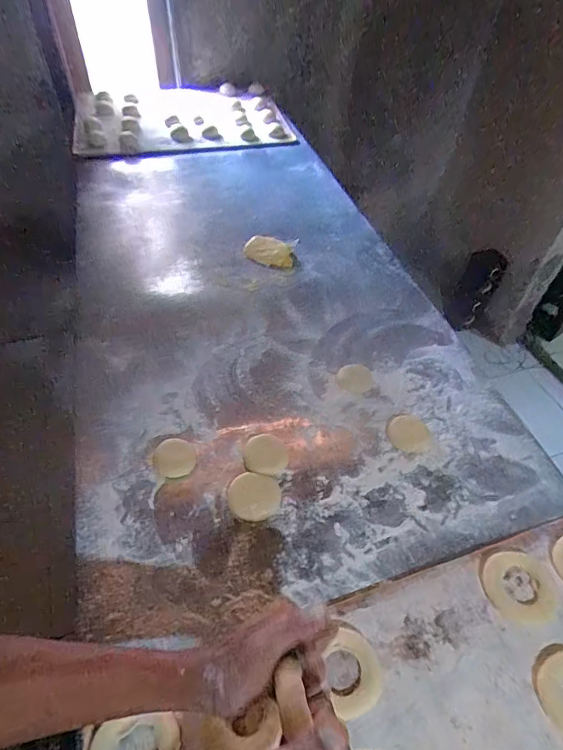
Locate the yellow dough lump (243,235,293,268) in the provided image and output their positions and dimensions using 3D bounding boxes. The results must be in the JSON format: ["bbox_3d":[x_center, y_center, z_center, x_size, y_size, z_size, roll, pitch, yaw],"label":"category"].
[{"bbox_3d":[-0.023,-0.248,0.884,0.110,0.016,0.081,23,60,17],"label":"yellow dough lump"}]

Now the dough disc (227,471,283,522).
[{"bbox_3d":[-0.034,0.152,0.554,0.064,0.004,0.063,2,48,-2],"label":"dough disc"}]

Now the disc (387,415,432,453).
[{"bbox_3d":[0.182,0.083,0.623,0.059,0.004,0.058,2,48,-2],"label":"disc"}]

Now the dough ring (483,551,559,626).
[{"bbox_3d":[0.263,0.236,0.487,0.073,0.006,0.073,2,48,-2],"label":"dough ring"}]

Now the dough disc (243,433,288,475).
[{"bbox_3d":[-0.020,0.105,0.586,0.056,0.004,0.057,2,48,-2],"label":"dough disc"}]

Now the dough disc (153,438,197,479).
[{"bbox_3d":[-0.141,0.109,0.577,0.052,0.004,0.057,2,48,-2],"label":"dough disc"}]

